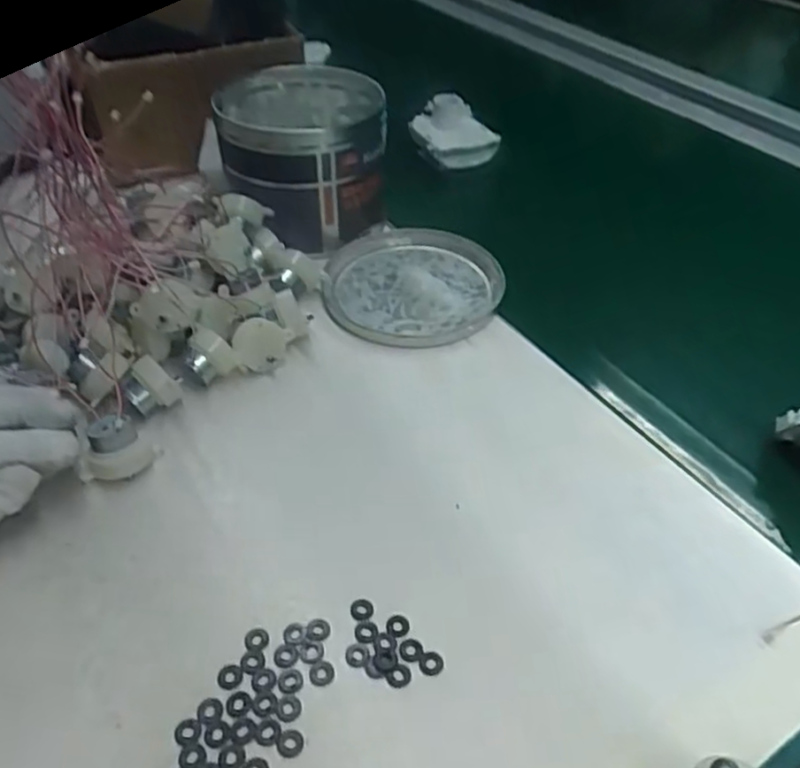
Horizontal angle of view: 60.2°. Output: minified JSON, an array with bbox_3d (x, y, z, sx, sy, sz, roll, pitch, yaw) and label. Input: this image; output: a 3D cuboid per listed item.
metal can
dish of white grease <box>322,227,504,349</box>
[{"bbox_3d":[-0.076,-0.178,0.553,0.119,0.108,0.147,-5,41,-7],"label":"metal can"},{"bbox_3d":[0.011,-0.073,0.517,0.128,0.026,0.129,-2,41,-3],"label":"dish of white grease"}]

